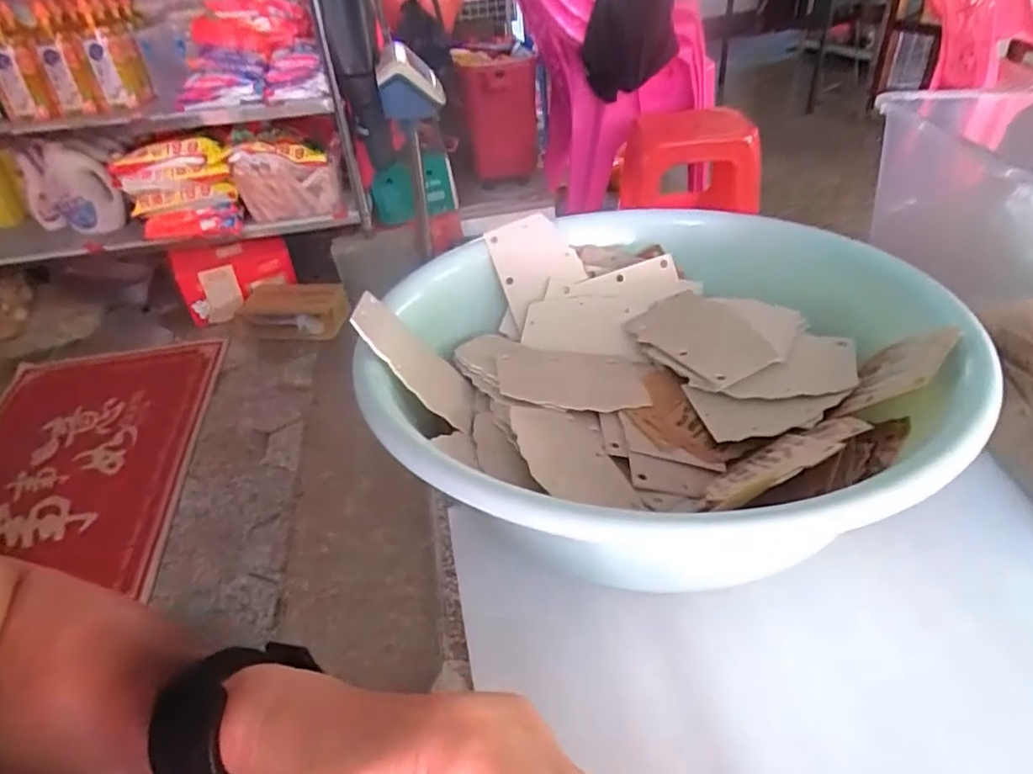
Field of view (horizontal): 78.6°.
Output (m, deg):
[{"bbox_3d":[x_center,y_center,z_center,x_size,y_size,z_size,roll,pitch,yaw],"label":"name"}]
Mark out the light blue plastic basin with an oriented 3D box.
[{"bbox_3d":[0.071,-0.022,0.342,0.281,0.087,0.284,-3,39,3],"label":"light blue plastic basin"}]

